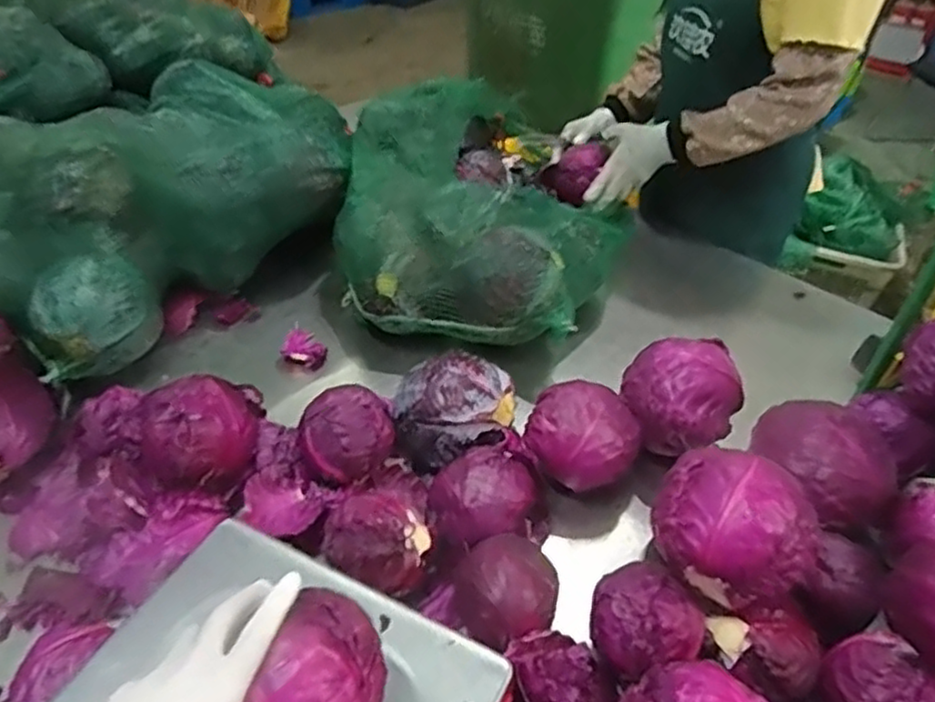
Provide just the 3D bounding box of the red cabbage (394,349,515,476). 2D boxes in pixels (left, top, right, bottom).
[{"bbox_3d":[-0.015,0.077,0.808,0.129,0.108,0.108,2,40,-3],"label":"red cabbage"}]

